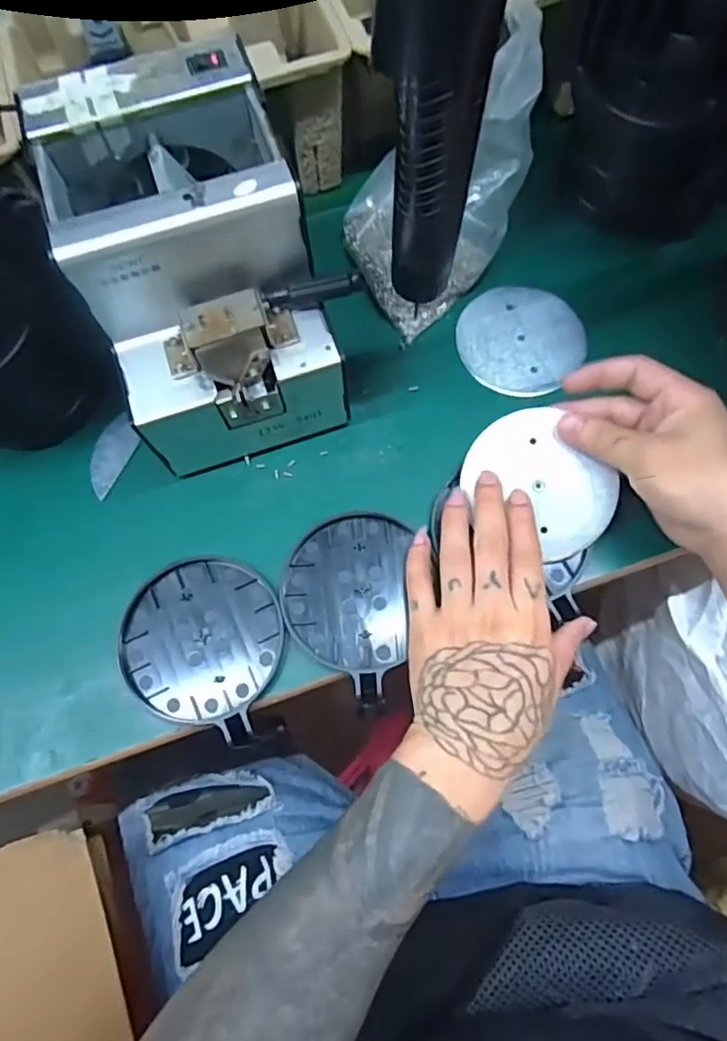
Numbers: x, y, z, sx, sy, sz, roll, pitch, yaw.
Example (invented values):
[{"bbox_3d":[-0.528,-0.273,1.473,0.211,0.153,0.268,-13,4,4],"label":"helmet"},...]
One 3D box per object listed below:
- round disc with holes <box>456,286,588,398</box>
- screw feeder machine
[{"bbox_3d":[0.115,-0.134,0.420,0.088,0.004,0.091,-1,71,2],"label":"round disc with holes"},{"bbox_3d":[-0.090,-0.147,0.354,0.137,0.153,0.171,-19,71,-5],"label":"screw feeder machine"}]

